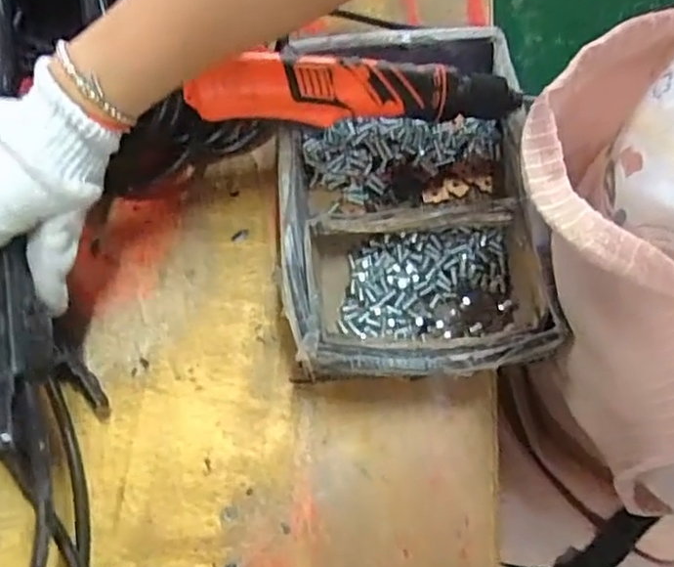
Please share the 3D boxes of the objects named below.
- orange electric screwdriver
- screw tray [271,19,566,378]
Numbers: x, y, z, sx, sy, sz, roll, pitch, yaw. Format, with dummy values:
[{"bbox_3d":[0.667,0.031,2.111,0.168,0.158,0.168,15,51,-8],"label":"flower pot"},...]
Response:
[{"bbox_3d":[0.017,-0.133,0.449,0.225,0.050,0.037,-3,68,1],"label":"orange electric screwdriver"},{"bbox_3d":[0.049,-0.058,0.467,0.167,0.059,0.255,-3,68,0],"label":"screw tray"}]

